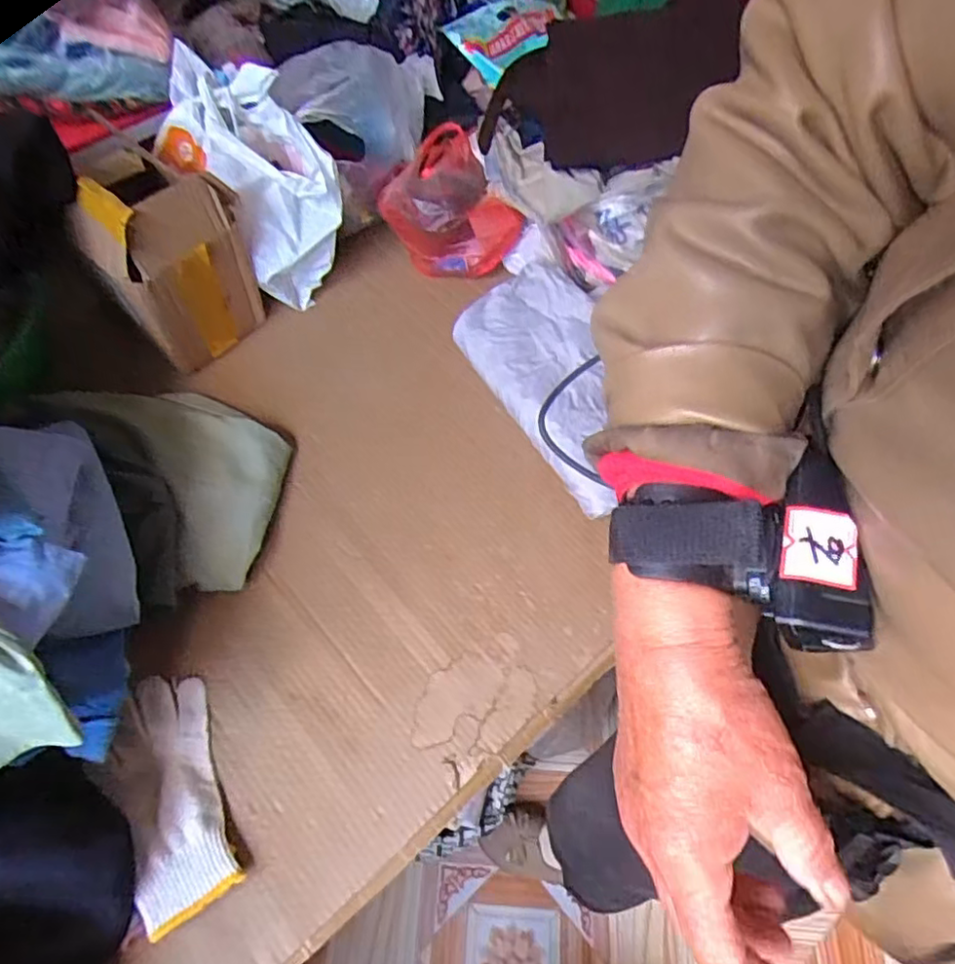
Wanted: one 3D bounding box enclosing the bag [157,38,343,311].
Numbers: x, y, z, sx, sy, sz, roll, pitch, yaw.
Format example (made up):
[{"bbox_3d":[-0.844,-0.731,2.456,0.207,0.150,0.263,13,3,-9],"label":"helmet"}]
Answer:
[{"bbox_3d":[-0.310,-0.408,0.831,0.155,0.235,0.284,-34,68,-19],"label":"bag"}]

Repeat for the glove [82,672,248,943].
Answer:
[{"bbox_3d":[-0.287,0.286,0.577,0.094,0.032,0.205,-20,64,-13],"label":"glove"}]

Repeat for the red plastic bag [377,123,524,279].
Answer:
[{"bbox_3d":[-0.044,-0.370,0.883,0.145,0.136,0.175,-31,67,-18],"label":"red plastic bag"}]

